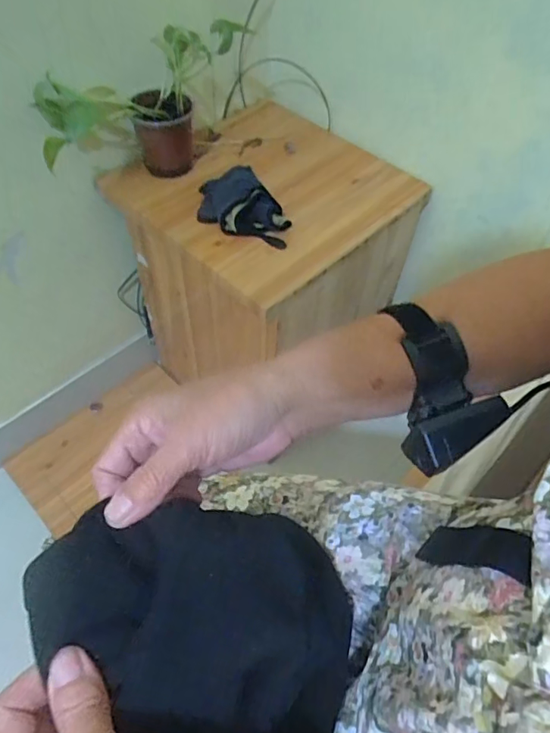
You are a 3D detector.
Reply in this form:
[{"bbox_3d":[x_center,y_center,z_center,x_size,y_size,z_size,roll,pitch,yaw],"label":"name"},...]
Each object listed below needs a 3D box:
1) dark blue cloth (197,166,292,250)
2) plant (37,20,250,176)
[{"bbox_3d":[-0.051,-0.260,0.785,0.136,0.045,0.172,-4,55,-7],"label":"dark blue cloth"},{"bbox_3d":[-0.214,-0.386,0.774,0.293,0.197,0.111,-25,60,-21],"label":"plant"}]

